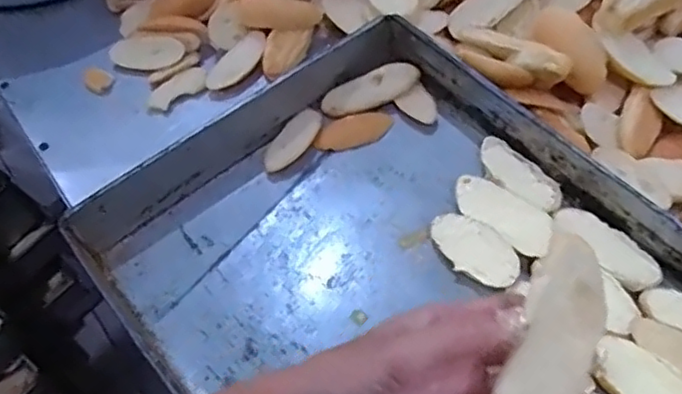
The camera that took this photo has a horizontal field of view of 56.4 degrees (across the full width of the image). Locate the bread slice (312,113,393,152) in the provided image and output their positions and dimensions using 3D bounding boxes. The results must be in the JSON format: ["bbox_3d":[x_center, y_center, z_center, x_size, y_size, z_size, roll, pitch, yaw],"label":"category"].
[{"bbox_3d":[0.012,-0.063,0.622,0.078,0.006,0.033,-18,74,-10],"label":"bread slice"}]

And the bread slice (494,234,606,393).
[{"bbox_3d":[0.097,0.068,0.287,0.035,0.016,0.098,18,79,16],"label":"bread slice"}]

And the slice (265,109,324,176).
[{"bbox_3d":[-0.046,-0.056,0.611,0.031,0.008,0.077,30,65,22],"label":"slice"}]

